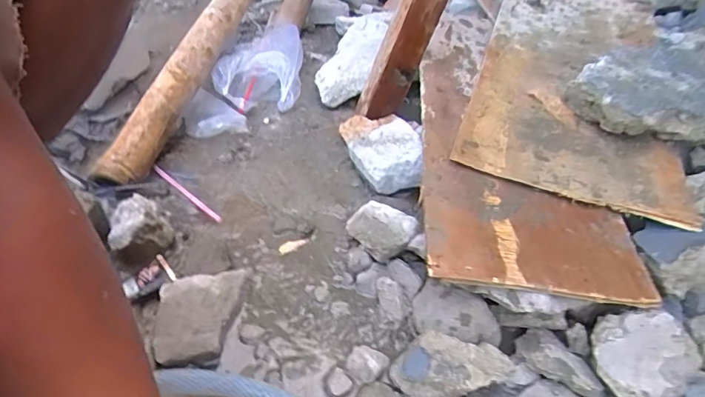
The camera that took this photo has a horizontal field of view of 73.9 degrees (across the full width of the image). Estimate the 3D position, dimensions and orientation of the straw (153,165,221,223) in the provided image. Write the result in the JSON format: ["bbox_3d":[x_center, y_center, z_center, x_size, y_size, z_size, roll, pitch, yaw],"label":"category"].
[{"bbox_3d":[-0.243,-0.009,0.680,0.173,0.010,0.010,32,50,31],"label":"straw"}]

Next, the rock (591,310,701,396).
[{"bbox_3d":[0.281,0.154,0.458,0.092,0.044,0.085,3,44,-3],"label":"rock"}]

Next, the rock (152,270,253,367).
[{"bbox_3d":[-0.159,0.127,0.501,0.088,0.031,0.103,-7,41,-8],"label":"rock"}]

